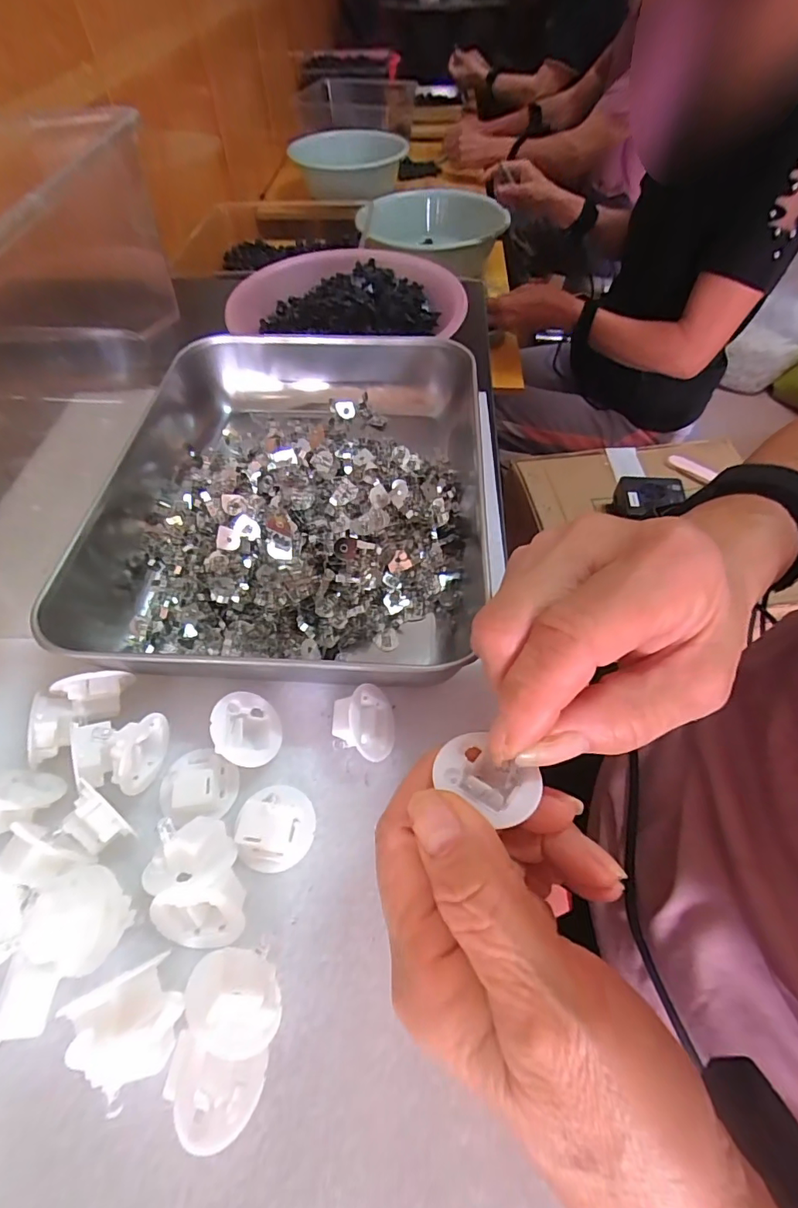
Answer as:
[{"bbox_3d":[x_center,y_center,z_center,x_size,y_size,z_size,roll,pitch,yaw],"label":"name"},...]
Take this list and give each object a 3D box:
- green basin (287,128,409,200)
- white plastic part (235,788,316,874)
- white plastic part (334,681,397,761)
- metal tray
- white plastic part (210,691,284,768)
[{"bbox_3d":[-0.128,-1.196,1.343,0.285,0.107,0.277,0,56,0],"label":"green basin"},{"bbox_3d":[-0.050,0.089,0.200,0.028,0.017,0.032,-7,56,-4],"label":"white plastic part"},{"bbox_3d":[-0.018,0.055,0.223,0.021,0.030,0.031,-18,50,34],"label":"white plastic part"},{"bbox_3d":[-0.066,-0.072,0.294,0.230,0.040,0.248,3,56,2],"label":"metal tray"},{"bbox_3d":[-0.069,0.056,0.217,0.031,0.014,0.031,15,49,-42],"label":"white plastic part"}]

